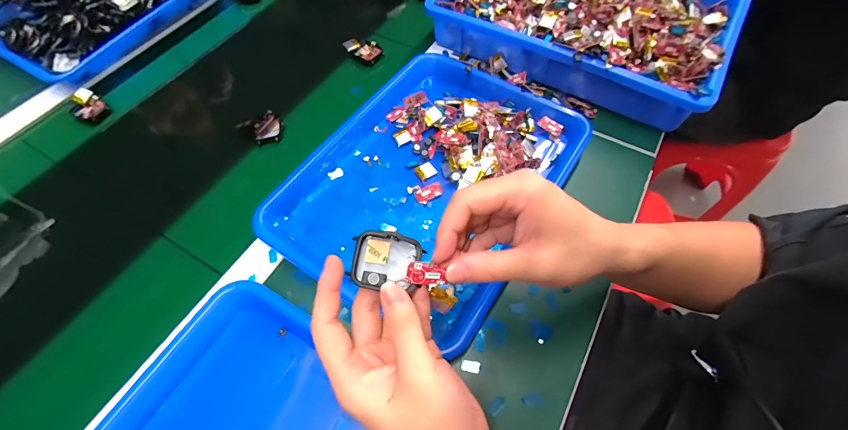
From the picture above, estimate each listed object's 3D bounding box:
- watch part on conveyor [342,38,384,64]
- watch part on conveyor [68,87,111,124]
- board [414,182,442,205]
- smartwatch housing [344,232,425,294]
[{"bbox_3d":[-0.090,-0.251,0.545,0.058,0.015,0.037,33,66,17],"label":"watch part on conveyor"},{"bbox_3d":[-0.465,-0.148,0.498,0.057,0.015,0.040,33,66,16],"label":"watch part on conveyor"},{"bbox_3d":[0.006,-0.024,0.405,0.029,0.004,0.016,-31,86,-6],"label":"board"},{"bbox_3d":[-0.025,0.030,0.238,0.045,0.017,0.036,9,62,2],"label":"smartwatch housing"}]

